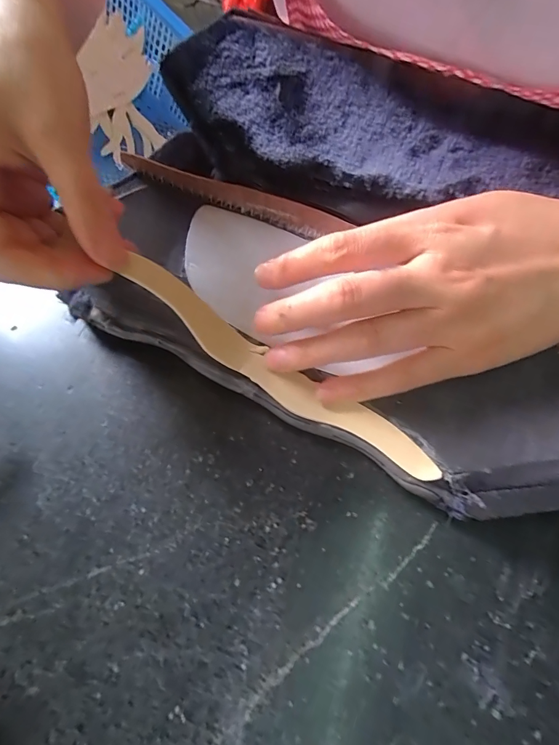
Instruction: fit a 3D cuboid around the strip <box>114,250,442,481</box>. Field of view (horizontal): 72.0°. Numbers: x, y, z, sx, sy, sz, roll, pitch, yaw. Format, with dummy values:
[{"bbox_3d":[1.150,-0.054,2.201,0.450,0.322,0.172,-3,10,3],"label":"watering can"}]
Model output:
[{"bbox_3d":[-0.002,-0.001,0.185,0.166,0.024,0.018,34,70,5],"label":"strip"}]

